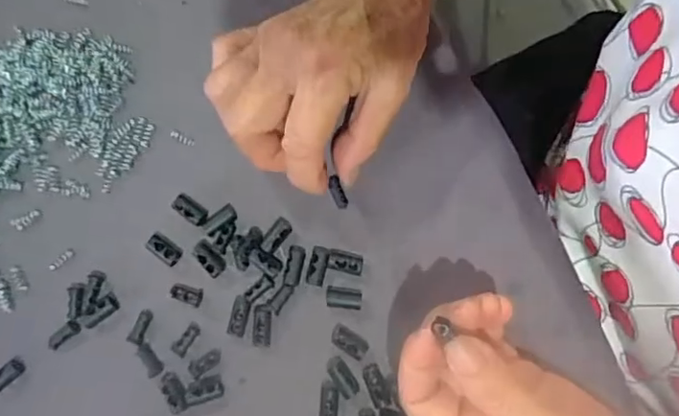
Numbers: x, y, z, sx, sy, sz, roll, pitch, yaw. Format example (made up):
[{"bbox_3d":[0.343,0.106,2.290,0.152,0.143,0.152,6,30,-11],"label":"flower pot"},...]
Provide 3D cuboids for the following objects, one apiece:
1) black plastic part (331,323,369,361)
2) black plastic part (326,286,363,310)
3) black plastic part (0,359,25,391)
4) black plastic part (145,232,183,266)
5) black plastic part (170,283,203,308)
[{"bbox_3d":[0.005,0.070,0.290,0.020,0.008,0.011,33,83,7],"label":"black plastic part"},{"bbox_3d":[0.002,0.048,0.295,0.019,0.006,0.011,5,81,3],"label":"black plastic part"},{"bbox_3d":[-0.174,0.087,0.288,0.020,0.005,0.009,-42,82,-5],"label":"black plastic part"},{"bbox_3d":[-0.094,0.022,0.299,0.019,0.008,0.010,36,83,7],"label":"black plastic part"},{"bbox_3d":[-0.081,0.046,0.296,0.018,0.005,0.009,13,81,4],"label":"black plastic part"}]

